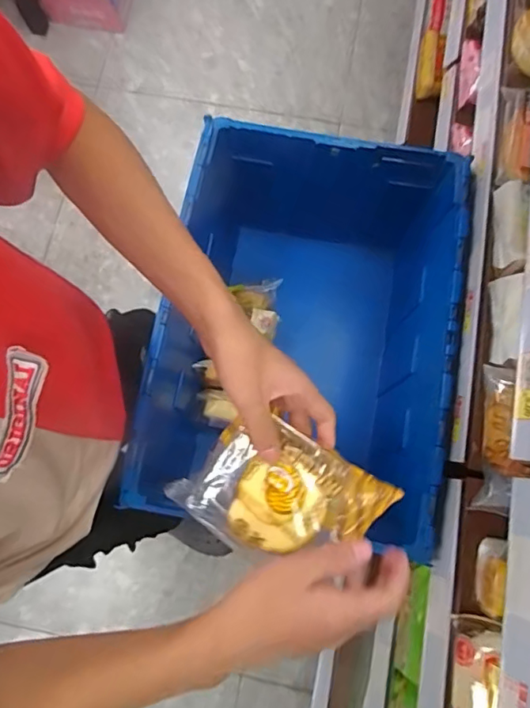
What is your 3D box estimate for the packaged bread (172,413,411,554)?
[{"bbox_3d":[0.011,0.118,0.446,0.154,0.032,0.105,31,79,8],"label":"packaged bread"}]

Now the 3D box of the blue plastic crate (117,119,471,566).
[{"bbox_3d":[0.044,-0.019,0.904,0.443,0.359,0.582,10,77,4],"label":"blue plastic crate"}]

